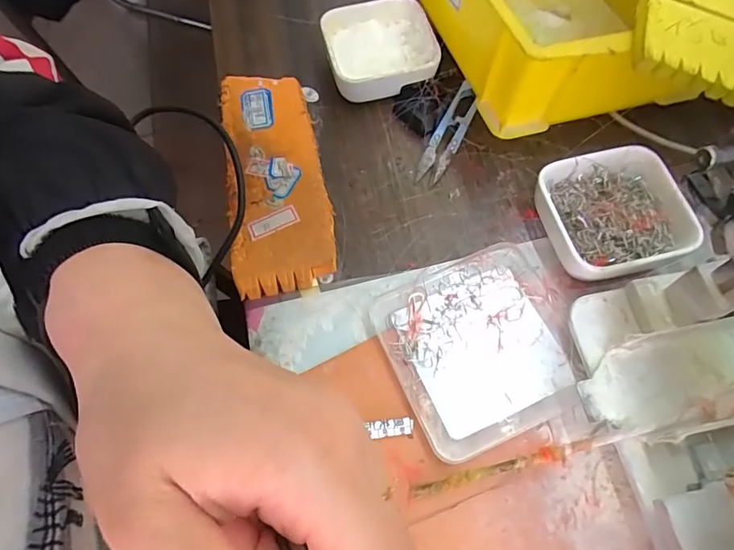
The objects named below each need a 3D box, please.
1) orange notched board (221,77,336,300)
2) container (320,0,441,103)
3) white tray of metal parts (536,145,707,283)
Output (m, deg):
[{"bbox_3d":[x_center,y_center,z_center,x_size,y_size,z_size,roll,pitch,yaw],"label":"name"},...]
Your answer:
[{"bbox_3d":[-0.068,-0.073,0.350,0.068,0.016,0.186,-13,65,-3],"label":"orange notched board"},{"bbox_3d":[0.009,-0.178,0.382,0.080,0.031,0.083,-12,65,-2],"label":"container"},{"bbox_3d":[0.158,-0.038,0.311,0.084,0.028,0.082,-14,66,-3],"label":"white tray of metal parts"}]

